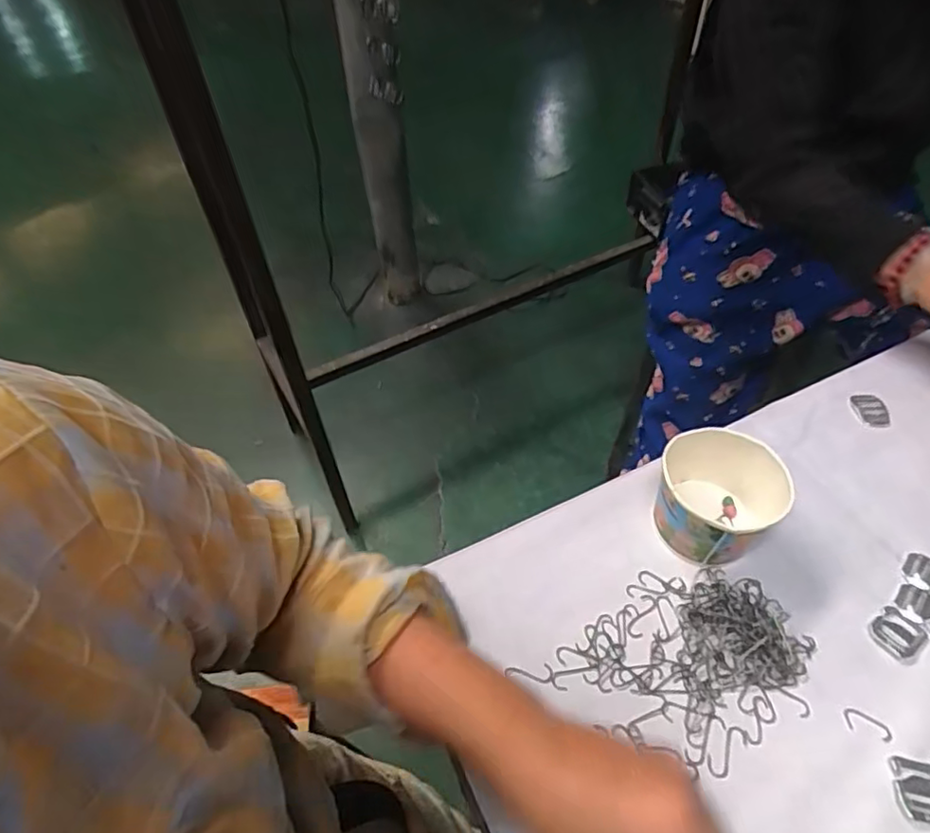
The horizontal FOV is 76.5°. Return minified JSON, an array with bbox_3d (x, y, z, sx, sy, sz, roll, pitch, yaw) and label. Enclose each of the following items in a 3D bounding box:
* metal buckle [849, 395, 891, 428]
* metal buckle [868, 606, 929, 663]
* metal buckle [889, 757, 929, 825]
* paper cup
[{"bbox_3d":[0.399,-0.006,0.582,0.034,0.005,0.039,-2,49,3],"label":"metal buckle"},{"bbox_3d":[0.326,0.163,0.442,0.037,0.004,0.033,-32,54,-21],"label":"metal buckle"},{"bbox_3d":[0.292,0.240,0.377,0.029,0.004,0.036,9,51,12],"label":"metal buckle"},{"bbox_3d":[0.201,0.067,0.478,0.086,0.075,0.085,-2,49,2],"label":"paper cup"}]

